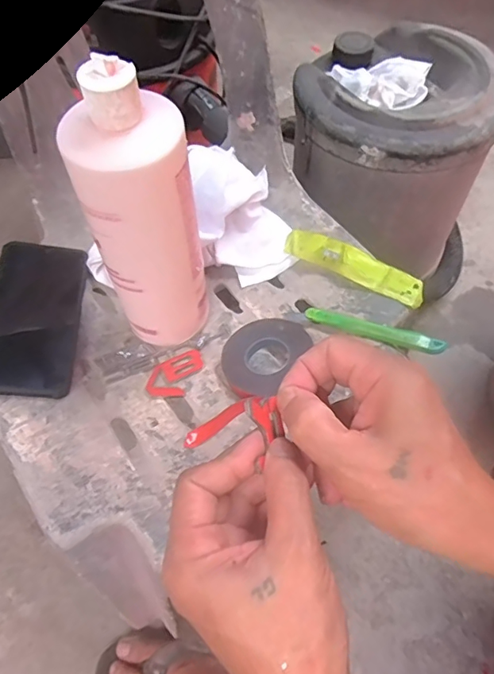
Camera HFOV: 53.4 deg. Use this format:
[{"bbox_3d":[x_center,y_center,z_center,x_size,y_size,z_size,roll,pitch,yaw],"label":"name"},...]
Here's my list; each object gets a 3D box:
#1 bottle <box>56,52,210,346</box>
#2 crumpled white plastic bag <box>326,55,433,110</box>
[{"bbox_3d":[-0.074,-0.084,0.375,0.076,0.240,0.064,-10,59,-5],"label":"bottle"},{"bbox_3d":[0.189,-0.363,0.686,0.137,0.031,0.091,37,66,21],"label":"crumpled white plastic bag"}]

